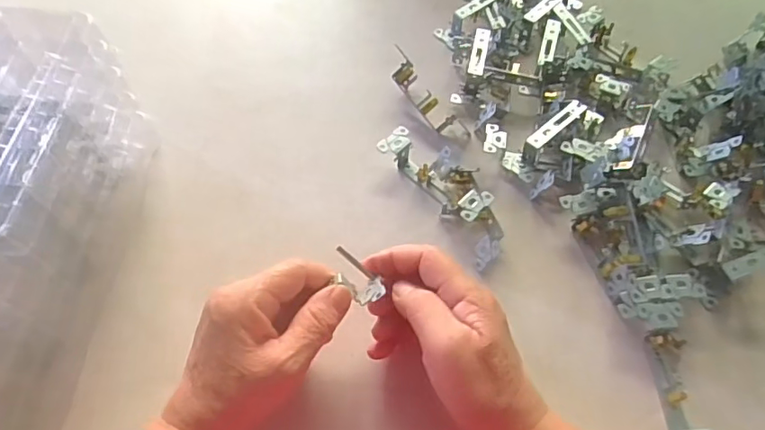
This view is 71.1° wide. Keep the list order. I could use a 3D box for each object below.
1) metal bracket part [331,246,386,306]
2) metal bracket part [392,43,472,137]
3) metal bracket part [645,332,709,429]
[{"bbox_3d":[-0.019,0.042,0.360,0.021,0.016,0.043,-38,67,-21],"label":"metal bracket part"},{"bbox_3d":[0.040,-0.110,0.504,0.030,0.025,0.104,-32,77,-18],"label":"metal bracket part"},{"bbox_3d":[0.206,0.124,0.368,0.026,0.022,0.085,1,59,0],"label":"metal bracket part"}]

